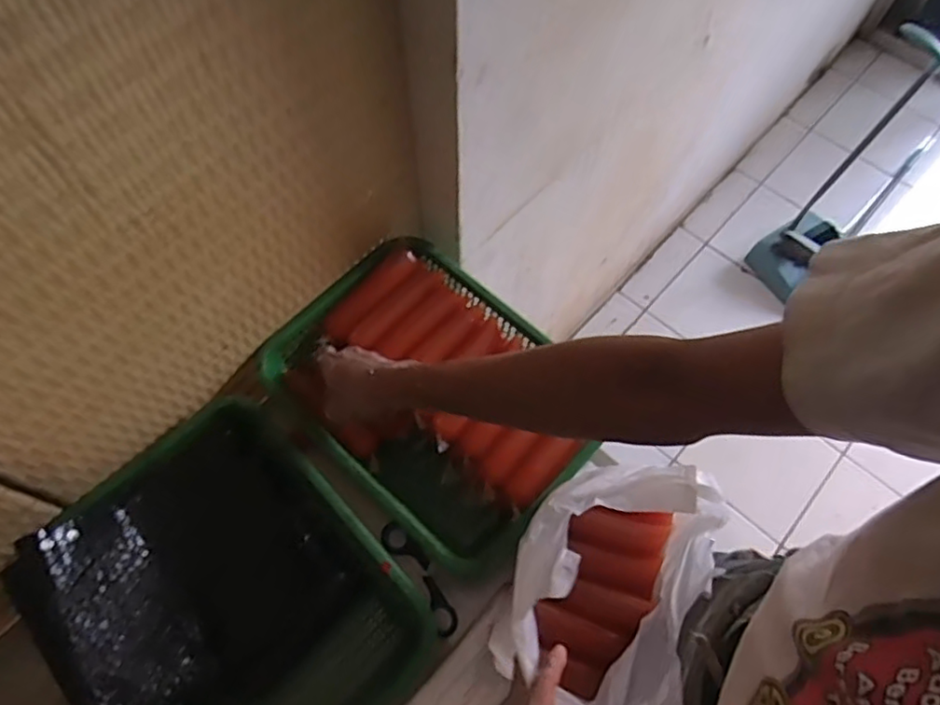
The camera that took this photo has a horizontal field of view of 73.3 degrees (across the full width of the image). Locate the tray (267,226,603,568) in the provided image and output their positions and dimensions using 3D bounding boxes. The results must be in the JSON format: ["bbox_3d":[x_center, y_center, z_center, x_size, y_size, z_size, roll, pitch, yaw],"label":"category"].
[{"bbox_3d":[-0.043,0.051,0.732,0.346,0.093,0.250,41,71,16],"label":"tray"}]

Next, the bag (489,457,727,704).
[{"bbox_3d":[0.123,0.200,0.573,0.147,0.177,0.226,27,68,12],"label":"bag"}]

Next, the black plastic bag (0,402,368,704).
[{"bbox_3d":[-0.267,0.198,0.603,0.253,0.142,0.247,-37,70,-16],"label":"black plastic bag"}]

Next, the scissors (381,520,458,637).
[{"bbox_3d":[-0.054,0.242,0.686,0.030,0.017,0.134,-32,69,-14],"label":"scissors"}]

